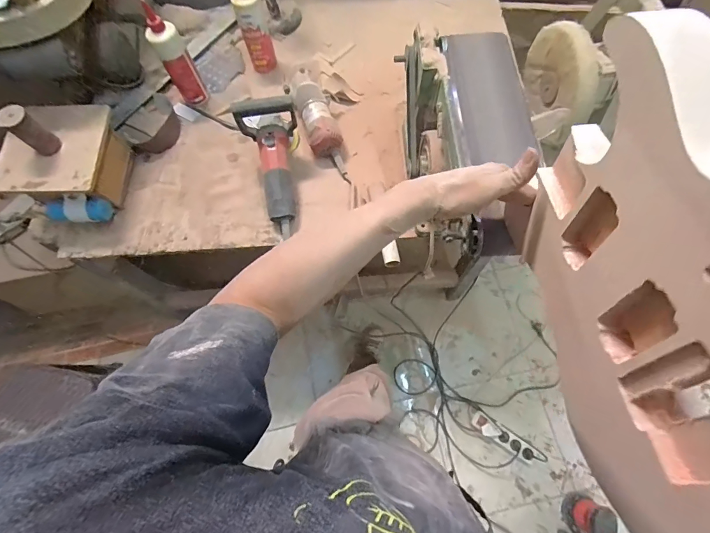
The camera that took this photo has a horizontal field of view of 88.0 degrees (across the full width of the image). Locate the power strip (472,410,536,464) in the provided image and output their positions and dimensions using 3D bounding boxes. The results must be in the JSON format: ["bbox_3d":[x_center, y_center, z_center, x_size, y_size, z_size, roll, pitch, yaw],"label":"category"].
[{"bbox_3d":[0.511,0.587,1.266,0.222,0.039,0.065,32,73,13],"label":"power strip"}]

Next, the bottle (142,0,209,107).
[{"bbox_3d":[-0.411,-0.471,0.855,0.066,0.216,0.068,-29,71,-9],"label":"bottle"}]

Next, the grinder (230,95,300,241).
[{"bbox_3d":[-0.177,-0.229,0.780,0.116,0.164,0.254,-6,69,-1],"label":"grinder"}]

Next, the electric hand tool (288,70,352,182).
[{"bbox_3d":[-0.083,-0.335,0.863,0.084,0.074,0.291,-20,70,-6],"label":"electric hand tool"}]

